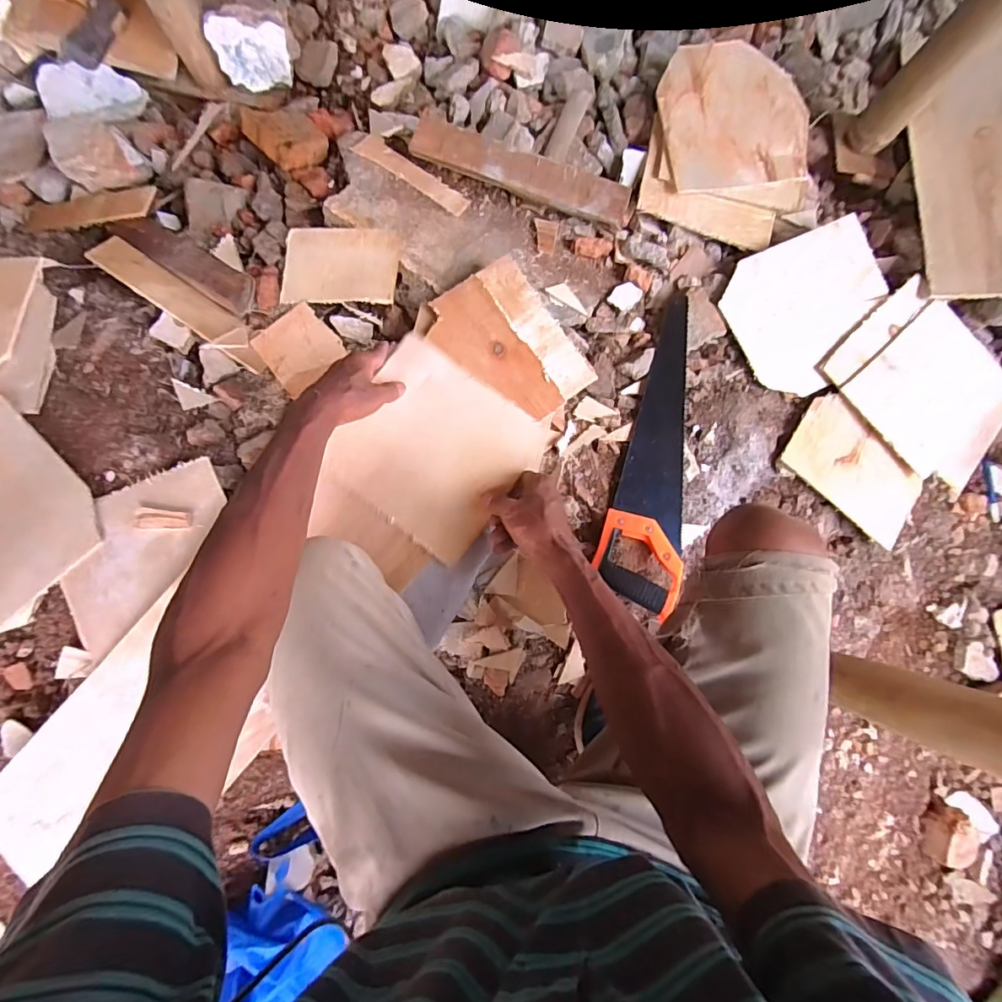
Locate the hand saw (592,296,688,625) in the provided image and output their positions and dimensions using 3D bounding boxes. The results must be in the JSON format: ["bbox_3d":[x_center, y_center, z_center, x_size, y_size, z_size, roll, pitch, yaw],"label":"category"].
[{"bbox_3d":[0.210,-0.078,0.691,0.114,0.024,0.447,9,83,0],"label":"hand saw"}]

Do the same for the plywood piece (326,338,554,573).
[{"bbox_3d":[-0.077,-0.058,0.571,0.201,0.007,0.189,35,92,6],"label":"plywood piece"}]

